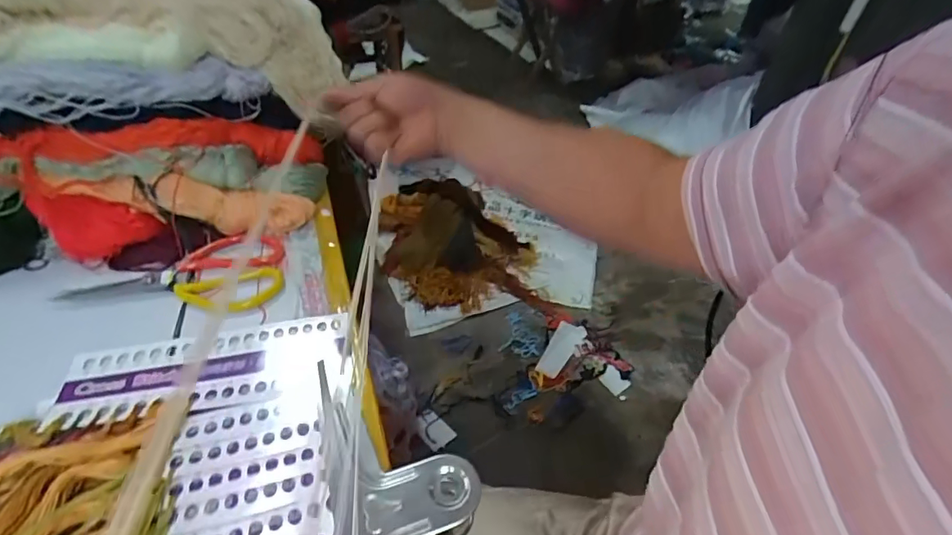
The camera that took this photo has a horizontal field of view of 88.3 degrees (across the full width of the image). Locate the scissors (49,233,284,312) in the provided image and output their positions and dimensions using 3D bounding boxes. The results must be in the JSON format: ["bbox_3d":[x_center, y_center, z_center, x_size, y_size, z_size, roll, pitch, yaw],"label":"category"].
[{"bbox_3d":[-0.312,0.015,0.508,0.212,0.011,0.102,-14,47,-18],"label":"scissors"}]

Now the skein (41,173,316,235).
[{"bbox_3d":[-0.323,-0.077,0.553,0.258,0.040,0.048,7,43,-17],"label":"skein"}]

